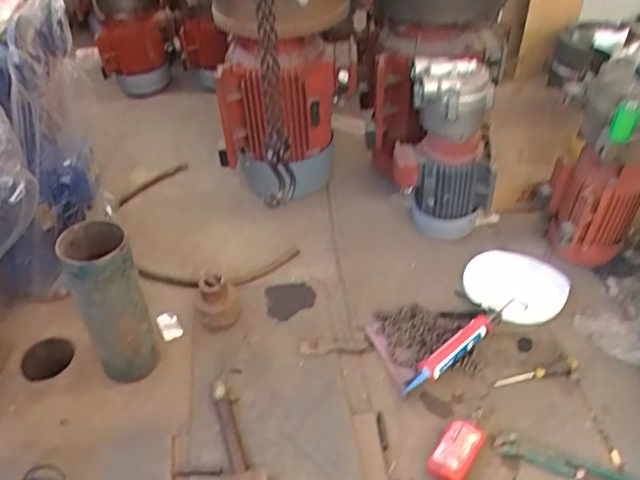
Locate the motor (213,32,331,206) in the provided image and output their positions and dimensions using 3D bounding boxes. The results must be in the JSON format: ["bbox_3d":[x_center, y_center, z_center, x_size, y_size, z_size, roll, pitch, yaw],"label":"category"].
[{"bbox_3d":[-0.140,-0.358,1.846,0.364,0.527,0.315,-2,41,1],"label":"motor"}]

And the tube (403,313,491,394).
[{"bbox_3d":[0.330,0.281,1.494,0.328,0.048,0.053,-31,48,-28],"label":"tube"}]

